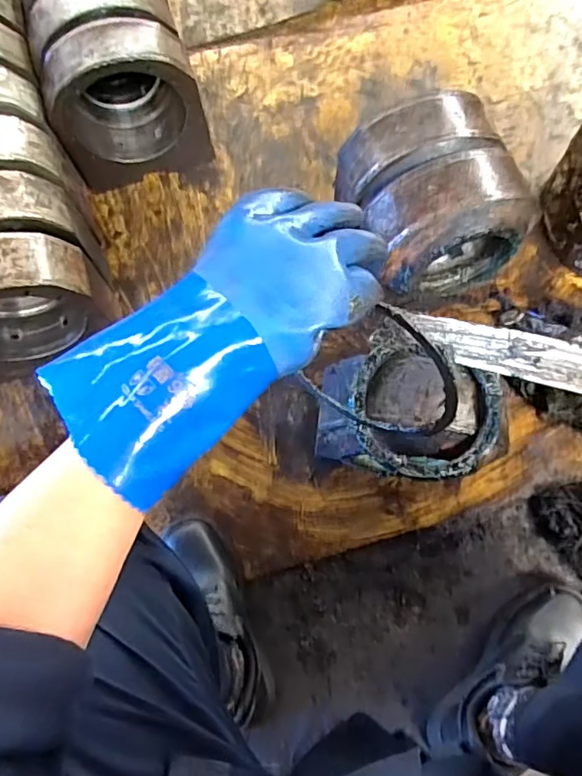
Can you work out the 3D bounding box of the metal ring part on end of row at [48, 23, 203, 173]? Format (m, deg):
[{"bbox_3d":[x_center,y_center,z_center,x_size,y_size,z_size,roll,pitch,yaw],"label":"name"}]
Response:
[{"bbox_3d":[-0.247,-0.426,0.830,0.205,0.219,0.095,-22,75,-5],"label":"metal ring part on end of row"}]

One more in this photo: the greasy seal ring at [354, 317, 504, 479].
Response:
[{"bbox_3d":[0.134,0.021,0.554,0.150,0.015,0.138,0,72,1],"label":"greasy seal ring"}]

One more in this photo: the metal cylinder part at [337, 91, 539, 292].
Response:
[{"bbox_3d":[0.184,-0.249,0.729,0.195,0.168,0.209,-19,72,-5],"label":"metal cylinder part"}]

